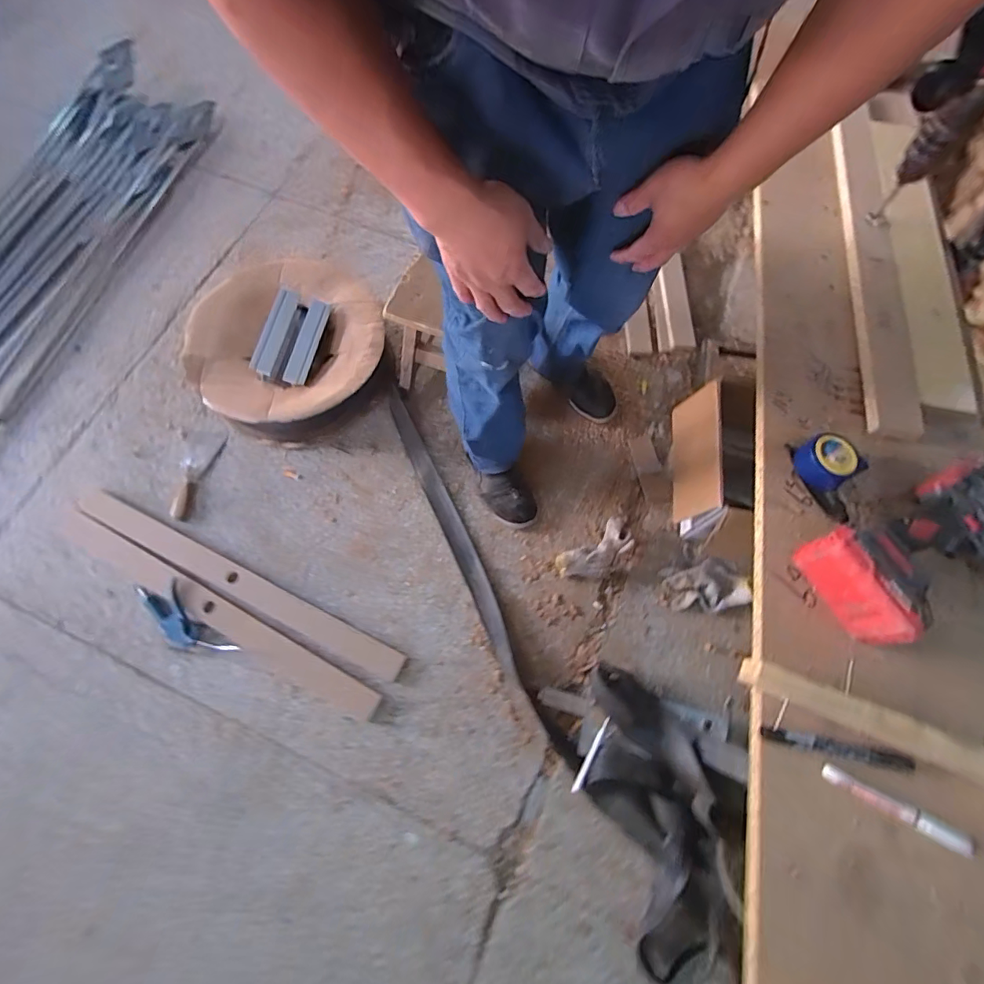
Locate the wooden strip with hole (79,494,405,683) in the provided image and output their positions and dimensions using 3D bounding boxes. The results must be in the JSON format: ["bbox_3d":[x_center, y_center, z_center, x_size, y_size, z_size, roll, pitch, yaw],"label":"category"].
[{"bbox_3d":[-0.529,0.177,0.964,0.769,0.017,0.061,25,72,10],"label":"wooden strip with hole"}]

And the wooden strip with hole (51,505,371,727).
[{"bbox_3d":[-0.567,0.231,0.941,0.770,0.020,0.061,27,72,10],"label":"wooden strip with hole"}]

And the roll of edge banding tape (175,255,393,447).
[{"bbox_3d":[-0.448,-0.317,1.083,0.414,0.130,0.420,-14,70,-5],"label":"roll of edge banding tape"}]

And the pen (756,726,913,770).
[{"bbox_3d":[0.346,0.256,0.473,0.146,0.011,0.015,11,71,4],"label":"pen"}]

